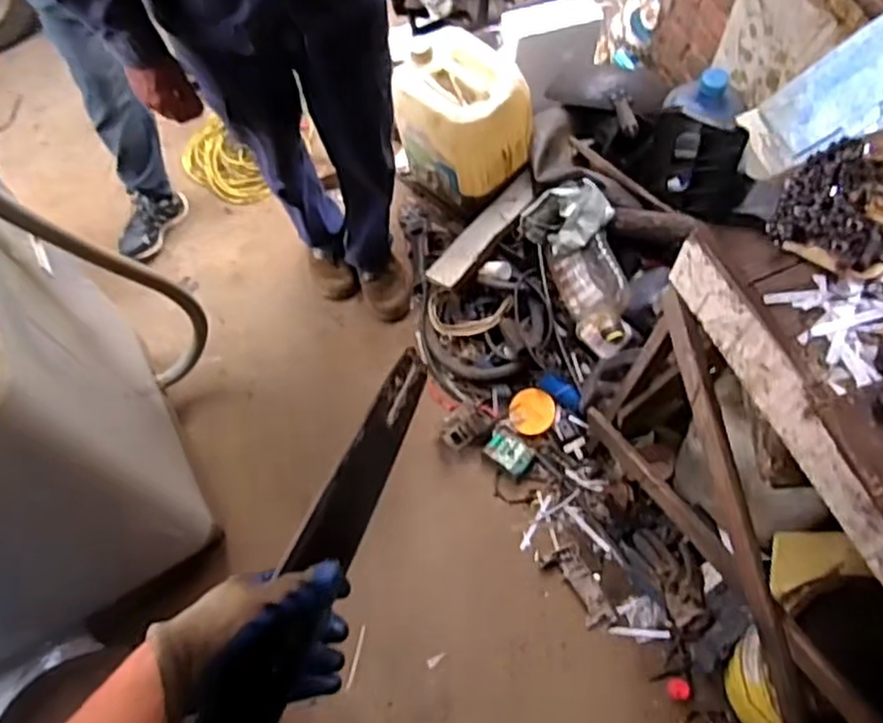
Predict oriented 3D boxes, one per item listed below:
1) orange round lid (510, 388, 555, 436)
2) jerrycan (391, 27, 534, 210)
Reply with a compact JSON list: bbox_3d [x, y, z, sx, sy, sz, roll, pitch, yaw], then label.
[{"bbox_3d":[0.198,0.106,1.547,0.092,0.021,0.109,-2,66,2],"label":"orange round lid"},{"bbox_3d":[0.053,-0.547,1.639,0.297,0.294,0.245,38,73,18],"label":"jerrycan"}]

